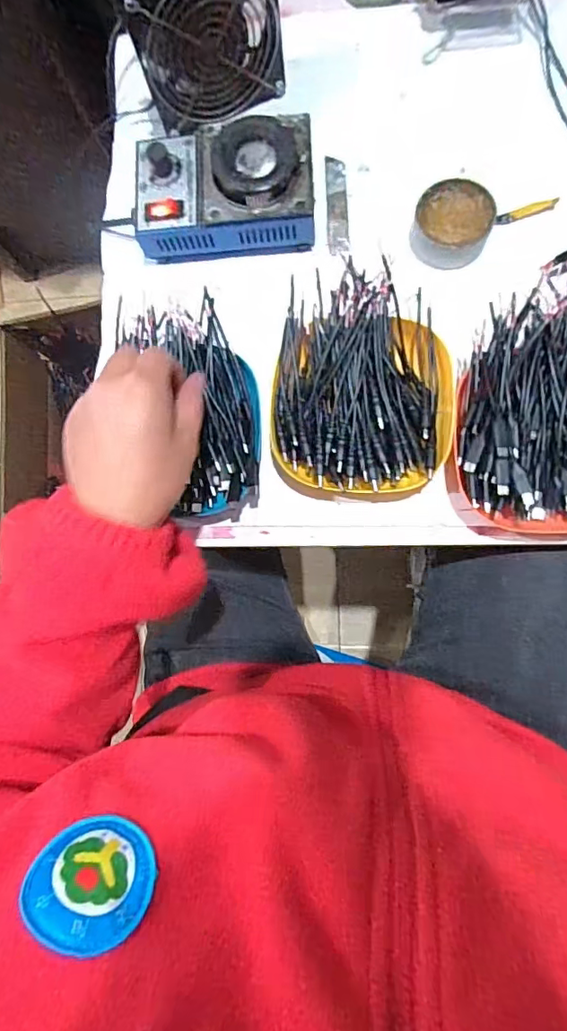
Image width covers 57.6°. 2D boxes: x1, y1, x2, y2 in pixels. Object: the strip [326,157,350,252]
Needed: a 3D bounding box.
[{"bbox_3d":[0.048,-0.274,0.456,0.018,0.004,0.092,-3,82,6],"label":"strip"}]

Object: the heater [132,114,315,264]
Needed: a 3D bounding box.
[{"bbox_3d":[-0.050,-0.272,0.429,0.146,0.048,0.097,-2,82,6],"label":"heater"}]

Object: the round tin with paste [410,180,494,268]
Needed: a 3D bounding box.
[{"bbox_3d":[0.140,-0.242,0.425,0.060,0.020,0.068,19,85,8],"label":"round tin with paste"}]

